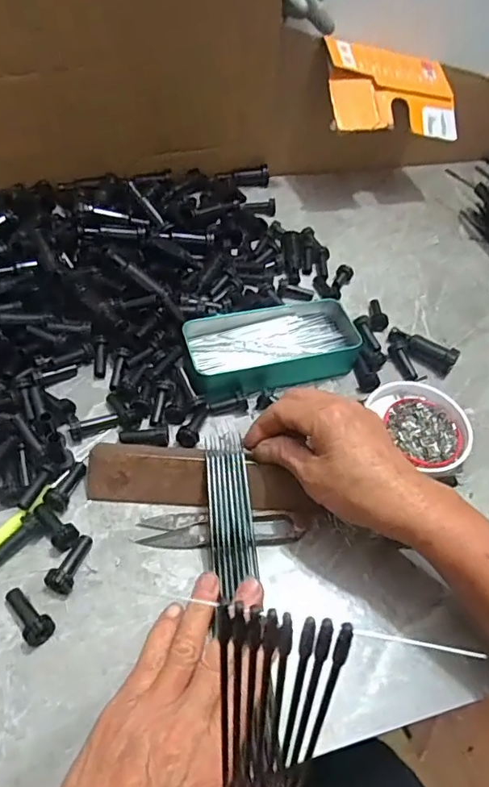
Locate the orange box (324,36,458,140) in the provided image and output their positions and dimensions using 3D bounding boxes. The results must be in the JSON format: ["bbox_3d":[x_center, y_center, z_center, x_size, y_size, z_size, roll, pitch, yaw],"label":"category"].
[{"bbox_3d":[0.172,-0.354,0.601,0.159,0.016,0.113,-5,79,-21],"label":"orange box"}]

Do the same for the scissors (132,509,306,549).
[{"bbox_3d":[-0.017,0.096,0.372,0.115,0.010,0.026,-1,53,-6],"label":"scissors"}]

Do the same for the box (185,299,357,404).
[{"bbox_3d":[0.023,-0.043,0.466,0.152,0.028,0.078,-16,56,-17],"label":"box"}]

